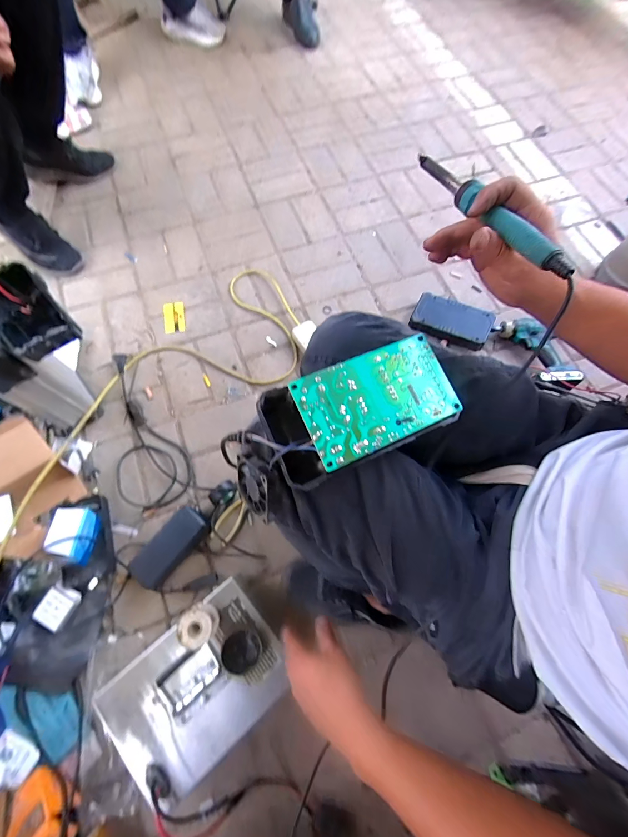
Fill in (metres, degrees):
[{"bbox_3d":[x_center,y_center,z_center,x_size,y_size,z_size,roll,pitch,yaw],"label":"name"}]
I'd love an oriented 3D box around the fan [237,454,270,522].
[{"bbox_3d":[-0.062,0.072,0.350,0.013,0.059,0.057,-17,31,-39],"label":"fan"}]

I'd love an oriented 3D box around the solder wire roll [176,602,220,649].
[{"bbox_3d":[-0.187,0.334,0.539,0.052,0.056,0.048,1,71,-2],"label":"solder wire roll"}]

